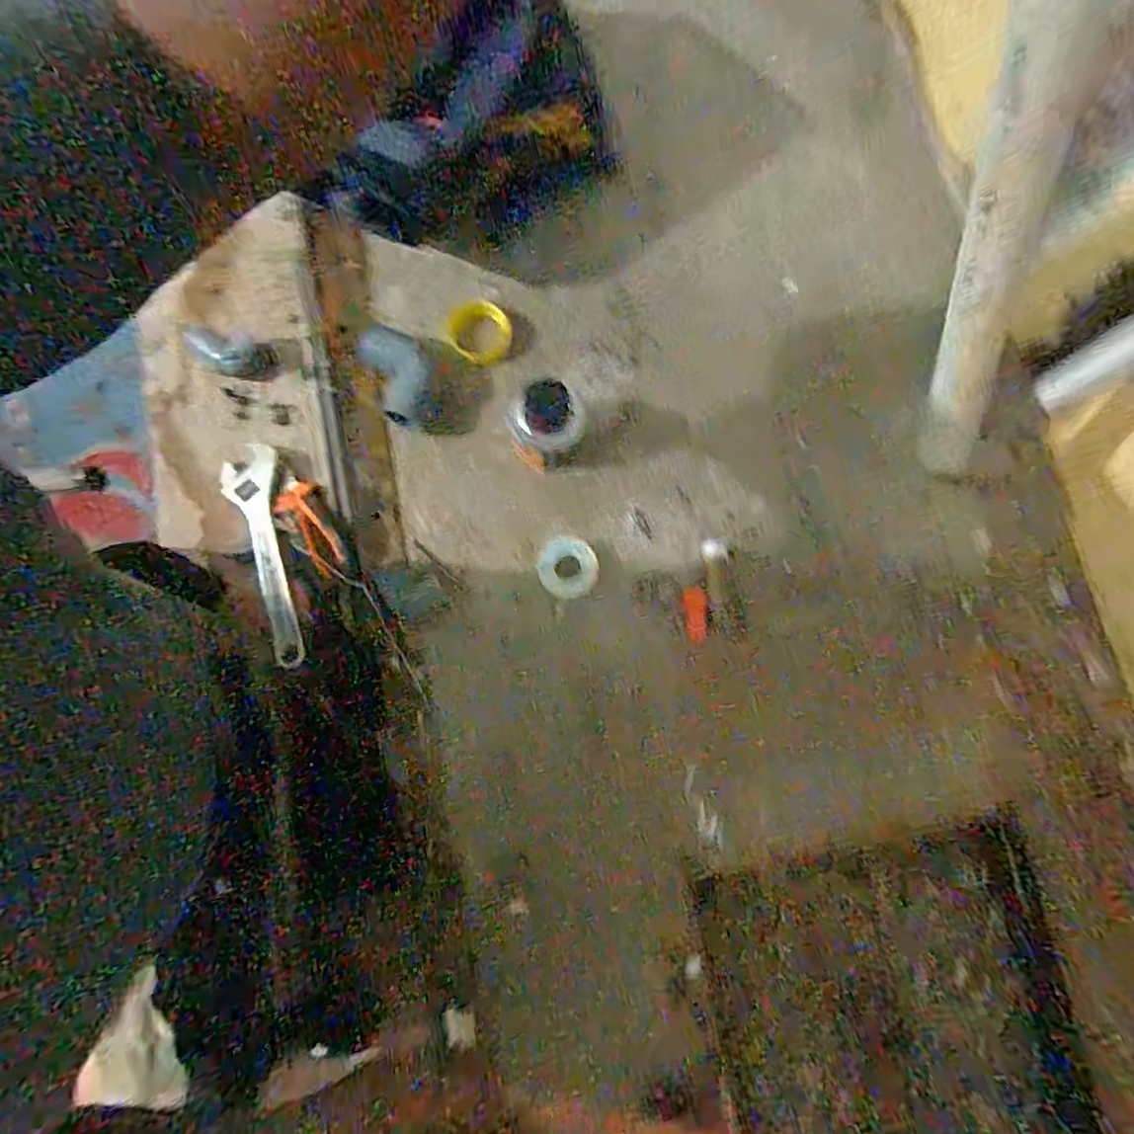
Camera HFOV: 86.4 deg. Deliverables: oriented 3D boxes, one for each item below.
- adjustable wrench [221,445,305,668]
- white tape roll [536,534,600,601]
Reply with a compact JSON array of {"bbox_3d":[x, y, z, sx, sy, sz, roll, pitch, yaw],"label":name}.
[{"bbox_3d":[-0.288,-0.014,0.581,0.057,0.024,0.244,-23,63,-5],"label":"adjustable wrench"},{"bbox_3d":[0.000,0.000,0.555,0.053,0.016,0.055,0,79,-1],"label":"white tape roll"}]

